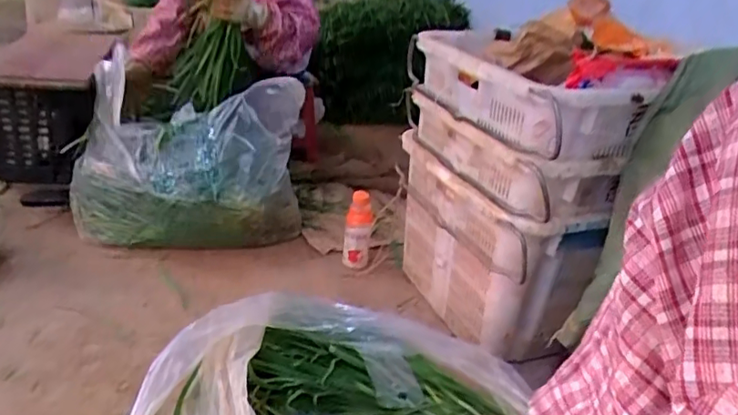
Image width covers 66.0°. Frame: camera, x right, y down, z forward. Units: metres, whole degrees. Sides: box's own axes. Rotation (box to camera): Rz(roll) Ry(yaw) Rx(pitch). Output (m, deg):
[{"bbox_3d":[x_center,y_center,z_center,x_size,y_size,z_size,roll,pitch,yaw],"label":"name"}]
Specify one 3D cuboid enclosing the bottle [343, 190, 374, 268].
[{"bbox_3d":[-0.026,0.047,1.388,0.056,0.175,0.050,0,27,-14],"label":"bottle"}]

